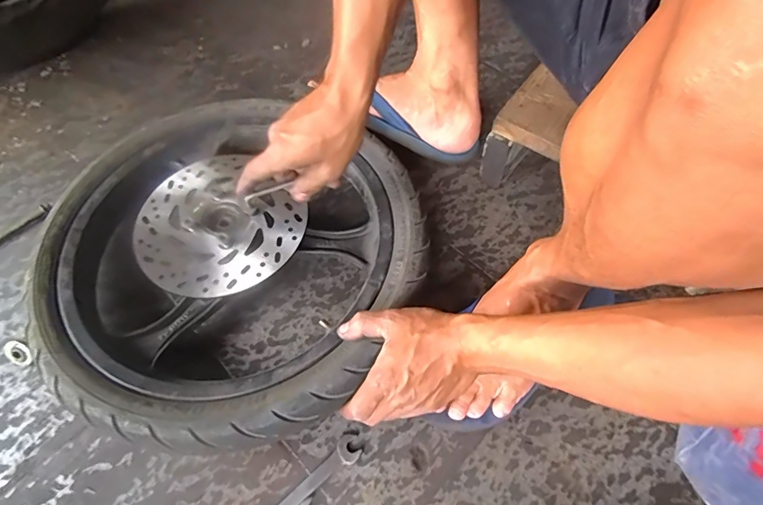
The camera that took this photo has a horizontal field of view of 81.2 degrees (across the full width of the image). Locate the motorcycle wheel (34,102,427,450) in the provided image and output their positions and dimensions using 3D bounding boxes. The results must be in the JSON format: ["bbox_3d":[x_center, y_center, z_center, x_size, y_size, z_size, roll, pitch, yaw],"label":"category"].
[{"bbox_3d":[-0.179,0.003,0.522,0.416,0.100,0.395,-1,62,3],"label":"motorcycle wheel"}]

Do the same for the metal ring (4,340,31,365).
[{"bbox_3d":[-0.419,0.116,0.513,0.031,0.037,0.006,42,24,-14],"label":"metal ring"}]

